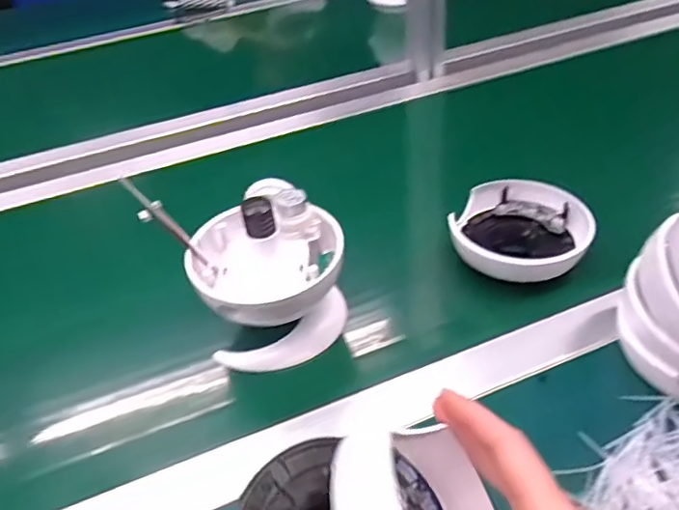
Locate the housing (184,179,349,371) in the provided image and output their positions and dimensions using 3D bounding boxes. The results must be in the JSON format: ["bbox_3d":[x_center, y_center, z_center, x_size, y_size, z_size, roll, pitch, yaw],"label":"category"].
[{"bbox_3d":[-0.055,0.012,0.450,0.117,0.114,0.110,-13,40,-10],"label":"housing"}]

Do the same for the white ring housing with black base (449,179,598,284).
[{"bbox_3d":[0.156,-0.016,0.502,0.113,0.047,0.112,-3,39,2],"label":"white ring housing with black base"}]

